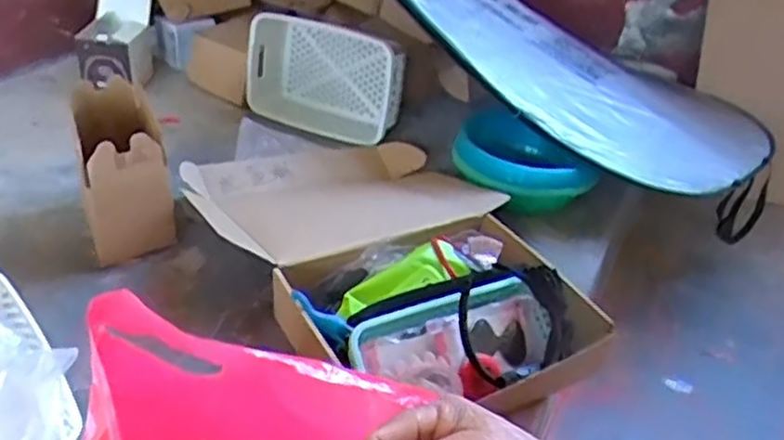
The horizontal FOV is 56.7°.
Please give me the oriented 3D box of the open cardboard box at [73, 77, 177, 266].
[{"bbox_3d":[-0.386,-0.066,1.042,0.106,0.190,0.213,-11,37,-23],"label":"open cardboard box"}]

